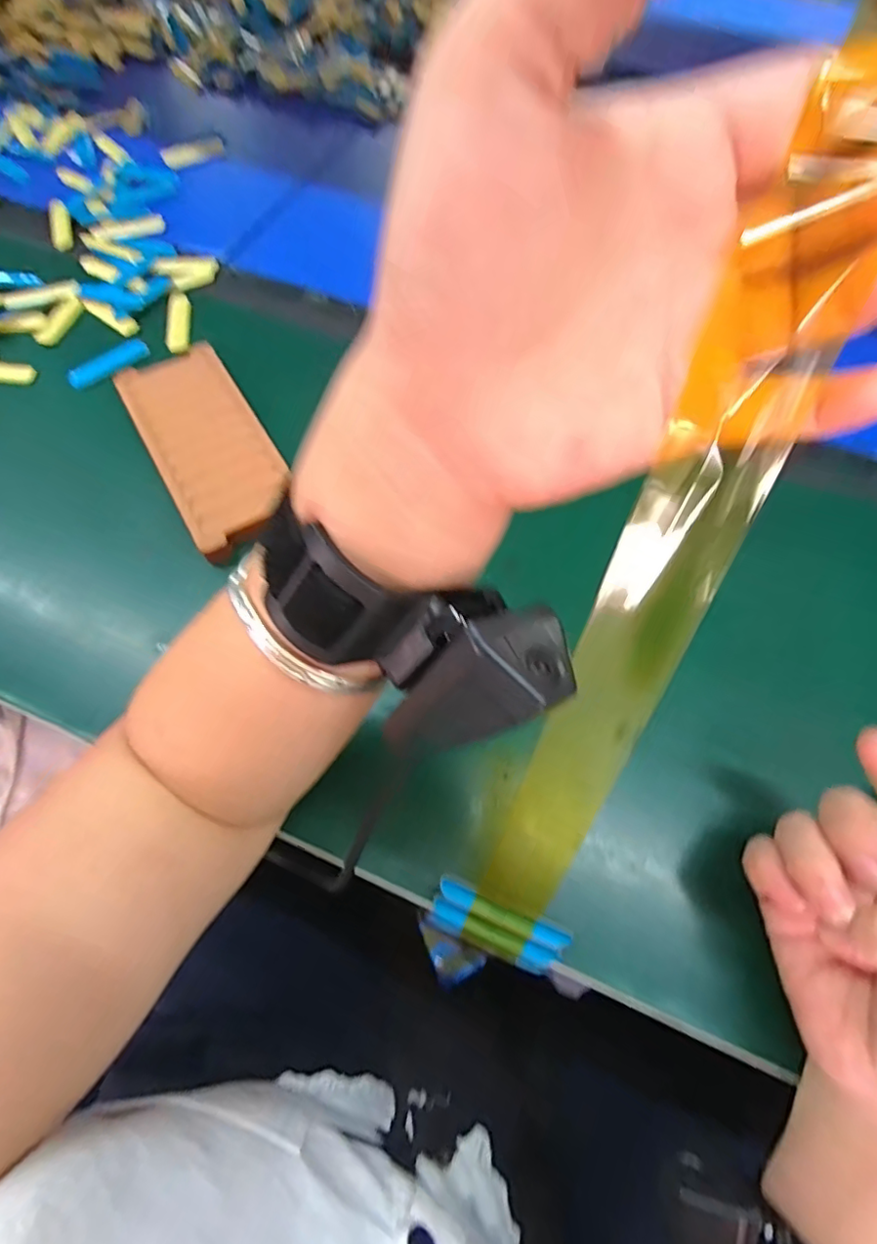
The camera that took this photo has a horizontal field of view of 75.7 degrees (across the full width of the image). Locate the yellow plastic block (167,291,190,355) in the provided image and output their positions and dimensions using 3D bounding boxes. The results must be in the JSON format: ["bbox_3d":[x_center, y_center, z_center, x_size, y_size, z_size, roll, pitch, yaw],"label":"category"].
[{"bbox_3d":[-0.208,-0.240,0.453,0.014,0.012,0.063,-5,64,-4],"label":"yellow plastic block"}]

